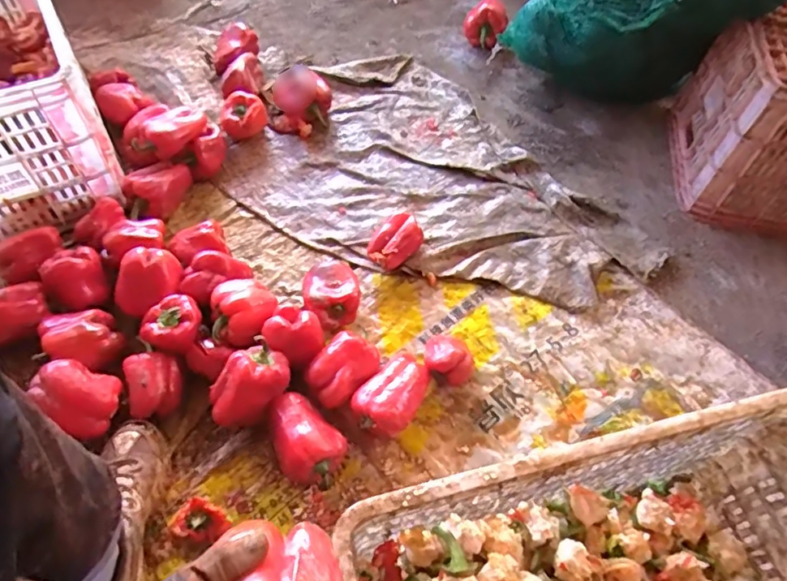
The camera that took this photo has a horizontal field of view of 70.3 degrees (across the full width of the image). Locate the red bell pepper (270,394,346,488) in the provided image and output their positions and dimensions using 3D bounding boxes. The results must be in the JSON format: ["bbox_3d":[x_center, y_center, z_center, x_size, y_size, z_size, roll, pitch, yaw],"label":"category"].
[{"bbox_3d":[-0.119,0.206,0.779,0.093,0.083,0.130,-15,59,-14],"label":"red bell pepper"}]

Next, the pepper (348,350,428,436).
[{"bbox_3d":[0.004,0.154,0.823,0.083,0.067,0.141,36,63,19],"label":"pepper"}]

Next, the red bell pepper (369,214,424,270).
[{"bbox_3d":[0.000,-0.081,0.977,0.094,0.071,0.082,-36,66,-24],"label":"red bell pepper"}]

